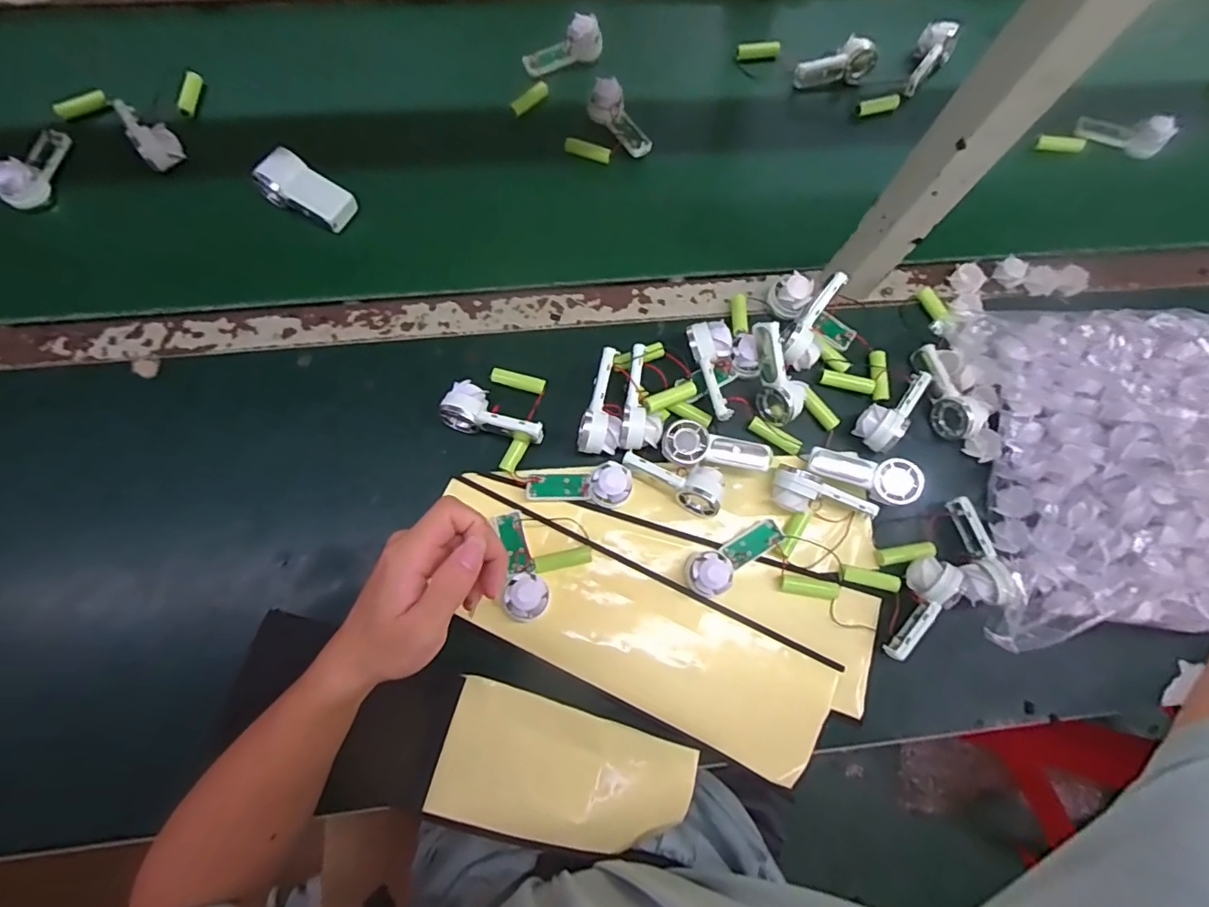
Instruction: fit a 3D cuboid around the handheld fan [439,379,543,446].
[{"bbox_3d":[-0.100,-0.031,0.484,0.093,0.035,0.042,22,76,3],"label":"handheld fan"}]

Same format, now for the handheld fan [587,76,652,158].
[{"bbox_3d":[0.016,-0.363,0.583,0.035,0.036,0.085,-30,79,-10],"label":"handheld fan"}]

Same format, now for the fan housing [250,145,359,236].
[{"bbox_3d":[-0.304,-0.266,0.542,0.090,0.022,0.047,29,77,-9],"label":"fan housing"}]

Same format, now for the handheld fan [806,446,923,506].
[{"bbox_3d":[0.234,0.018,0.480,0.092,0.028,0.037,18,76,21],"label":"handheld fan"}]

